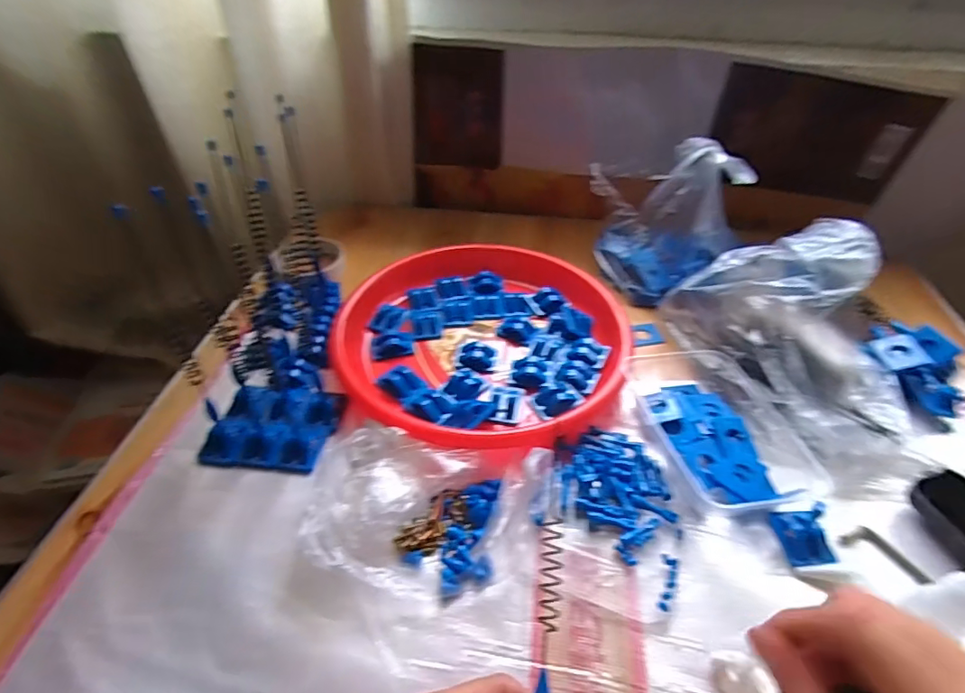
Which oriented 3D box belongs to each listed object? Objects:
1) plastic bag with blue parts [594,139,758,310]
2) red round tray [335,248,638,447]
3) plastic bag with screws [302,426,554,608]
[{"bbox_3d":[0.201,-0.146,0.609,0.181,0.148,0.111,17,45,17],"label":"plastic bag with blue parts"},{"bbox_3d":[-0.007,-0.024,0.562,0.281,0.026,0.299,0,42,0],"label":"red round tray"},{"bbox_3d":[-0.039,0.121,0.399,0.180,0.040,0.126,2,42,2],"label":"plastic bag with screws"}]

